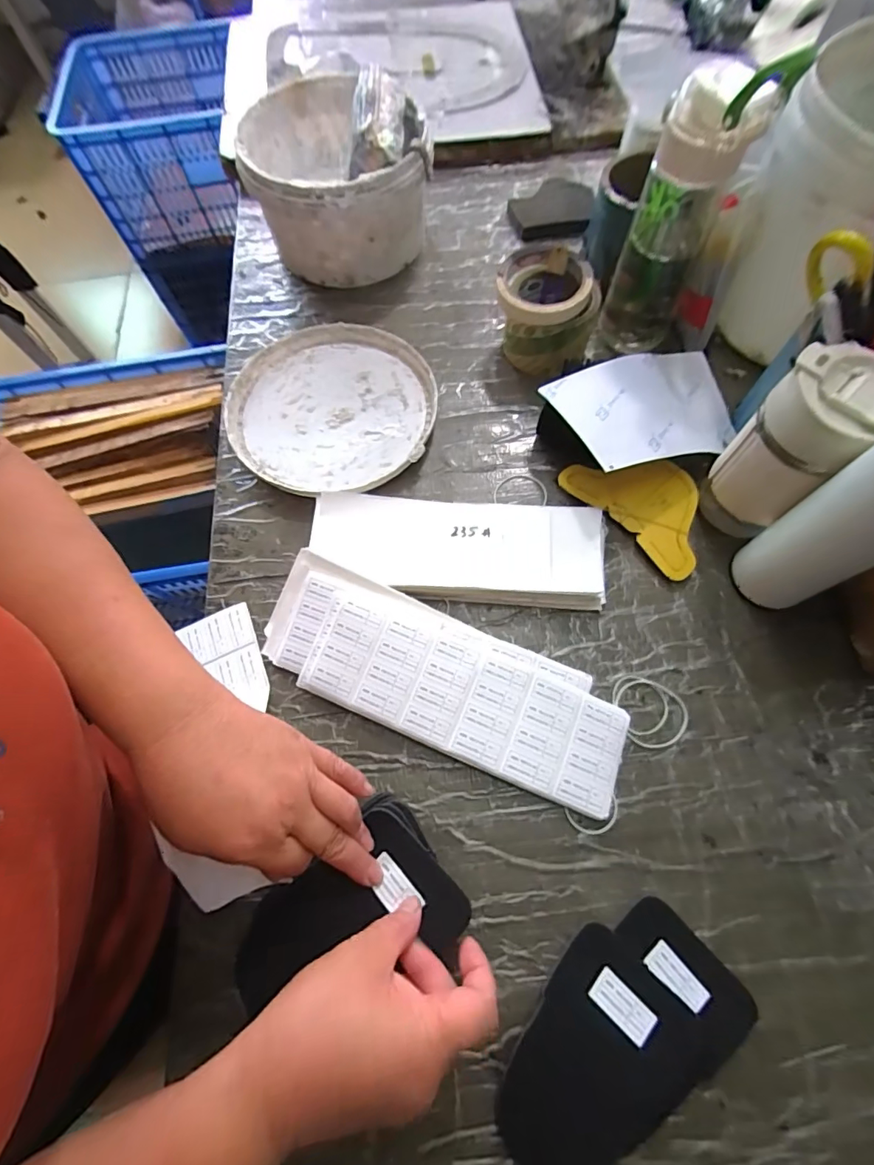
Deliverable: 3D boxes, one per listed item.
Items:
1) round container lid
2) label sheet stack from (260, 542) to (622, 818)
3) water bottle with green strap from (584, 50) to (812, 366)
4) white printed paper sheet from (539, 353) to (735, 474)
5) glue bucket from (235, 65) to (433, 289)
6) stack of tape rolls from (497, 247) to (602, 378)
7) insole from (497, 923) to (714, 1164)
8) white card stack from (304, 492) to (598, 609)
[{"bbox_3d":[-0.108,-0.186,0.511,0.207,0.020,0.206,-1,68,1],"label":"round container lid"},{"bbox_3d":[0.002,0.076,0.398,0.307,0.026,0.102,22,71,11],"label":"label sheet stack"},{"bbox_3d":[0.215,-0.323,0.445,0.075,0.243,0.086,17,70,9],"label":"water bottle with green strap"},{"bbox_3d":[0.206,-0.165,0.459,0.195,0.024,0.120,-14,67,-21],"label":"white printed paper sheet"},{"bbox_3d":[-0.116,-0.478,0.568,0.193,0.140,0.221,-15,69,-3],"label":"glue bucket"},{"bbox_3d":[0.115,-0.286,0.516,0.100,0.080,0.100,20,71,10],"label":"stack of tape rolls"},{"bbox_3d":[0.102,0.313,0.309,0.094,0.009,0.134,41,76,16],"label":"insole"},{"bbox_3d":[0.017,-0.032,0.437,0.257,0.030,0.088,5,69,5],"label":"white card stack"}]

